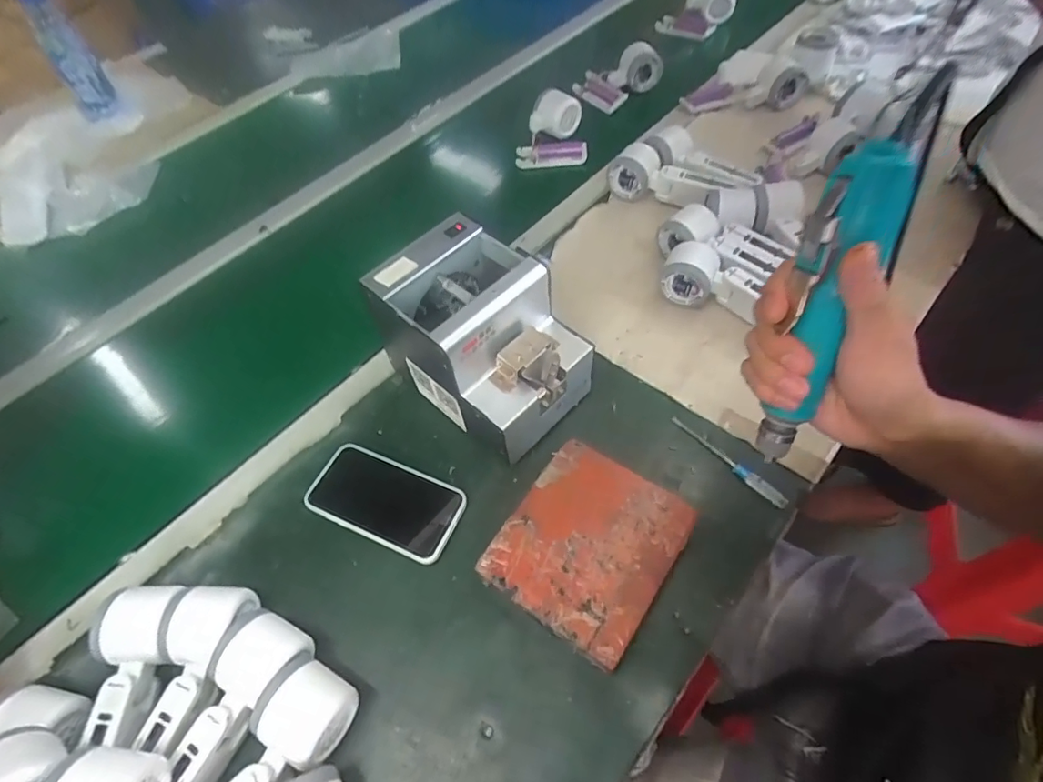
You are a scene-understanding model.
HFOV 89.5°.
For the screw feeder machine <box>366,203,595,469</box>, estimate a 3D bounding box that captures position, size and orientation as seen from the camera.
[{"bbox_3d":[-0.036,-0.047,0.509,0.175,0.140,0.125,34,66,25],"label":"screw feeder machine"}]

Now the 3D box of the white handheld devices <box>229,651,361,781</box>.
[{"bbox_3d":[-0.188,0.274,0.369,0.060,0.043,0.163,30,63,21],"label":"white handheld devices"}]

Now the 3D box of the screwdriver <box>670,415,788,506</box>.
[{"bbox_3d":[0.193,0.064,0.495,0.012,0.012,0.124,-37,62,-20],"label":"screwdriver"}]

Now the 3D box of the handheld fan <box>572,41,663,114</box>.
[{"bbox_3d":[0.159,-0.503,0.844,0.126,0.083,0.077,-27,58,1],"label":"handheld fan"}]

